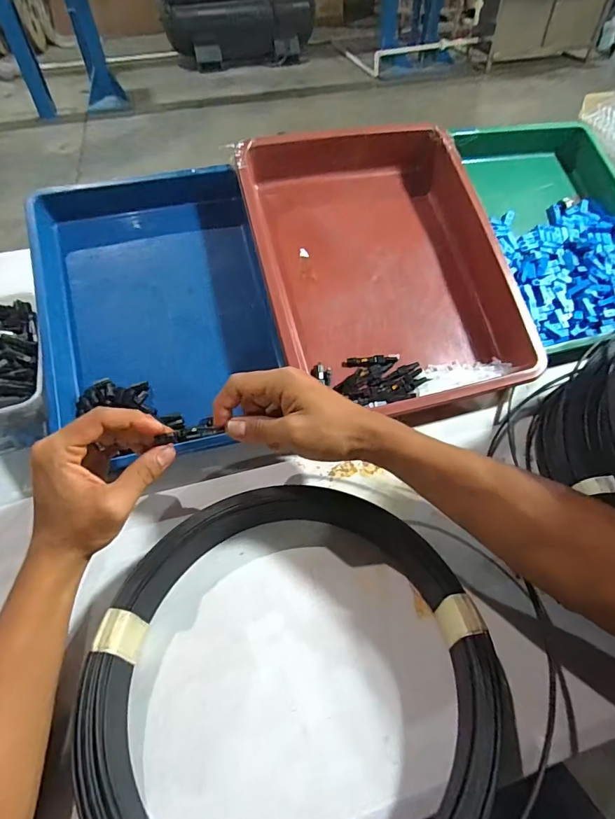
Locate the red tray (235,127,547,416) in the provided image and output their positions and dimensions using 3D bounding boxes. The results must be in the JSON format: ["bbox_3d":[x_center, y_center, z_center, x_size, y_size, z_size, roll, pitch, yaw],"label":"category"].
[{"bbox_3d":[0.083,-0.166,0.509,0.270,0.080,0.354,-14,77,-7],"label":"red tray"}]

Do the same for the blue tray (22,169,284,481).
[{"bbox_3d":[-0.159,-0.122,0.470,0.226,0.050,0.339,-12,75,-8],"label":"blue tray"}]

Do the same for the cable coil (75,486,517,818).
[{"bbox_3d":[-0.010,0.169,0.293,0.257,0.060,0.252,-1,51,1],"label":"cable coil"}]

